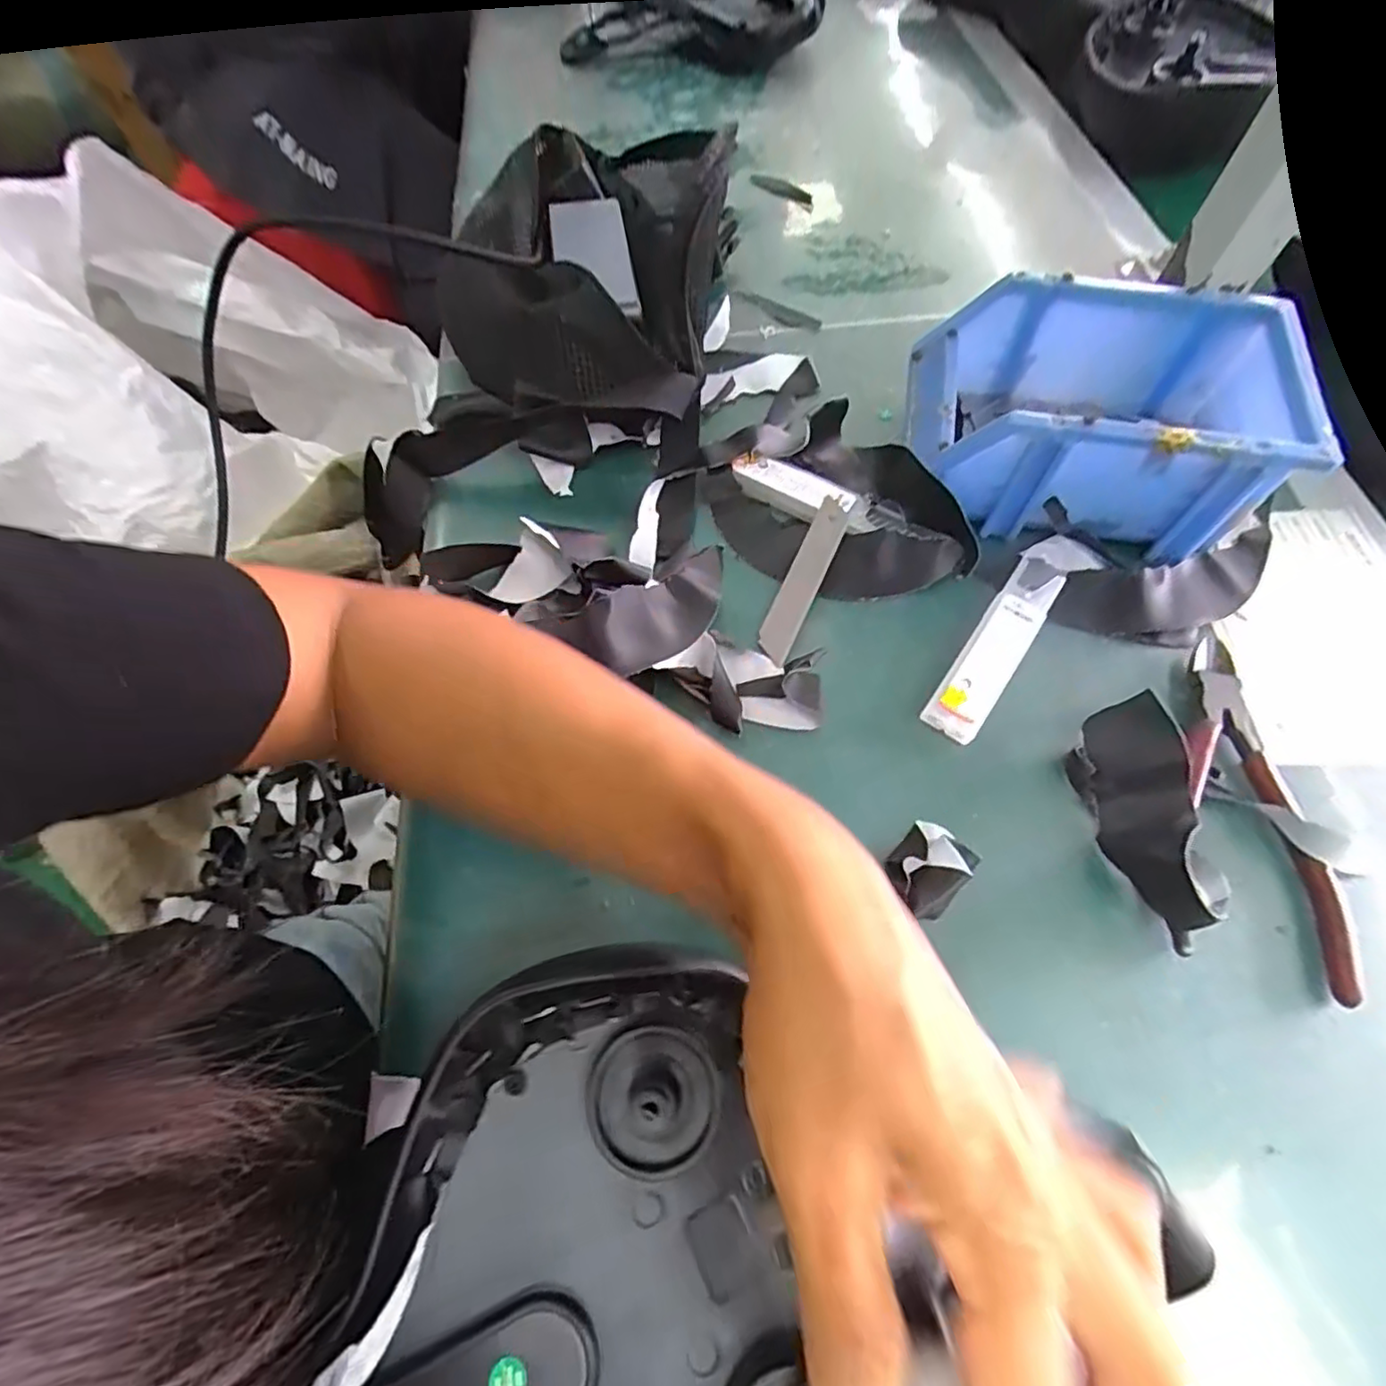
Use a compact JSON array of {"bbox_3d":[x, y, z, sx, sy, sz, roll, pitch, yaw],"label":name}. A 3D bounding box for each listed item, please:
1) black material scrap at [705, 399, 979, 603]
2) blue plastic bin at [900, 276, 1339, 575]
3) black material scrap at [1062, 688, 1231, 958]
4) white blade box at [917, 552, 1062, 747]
[{"bbox_3d":[0.077,-0.101,0.358,0.107,0.031,0.122,-25,66,-12],"label":"black material scrap"},{"bbox_3d":[0.207,-0.149,0.353,0.168,0.074,0.125,8,63,4],"label":"blue plastic bin"},{"bbox_3d":[0.195,0.052,0.280,0.040,0.030,0.098,-9,63,-5],"label":"black material scrap"},{"bbox_3d":[0.152,-0.025,0.327,0.027,0.015,0.112,33,67,15],"label":"white blade box"}]

